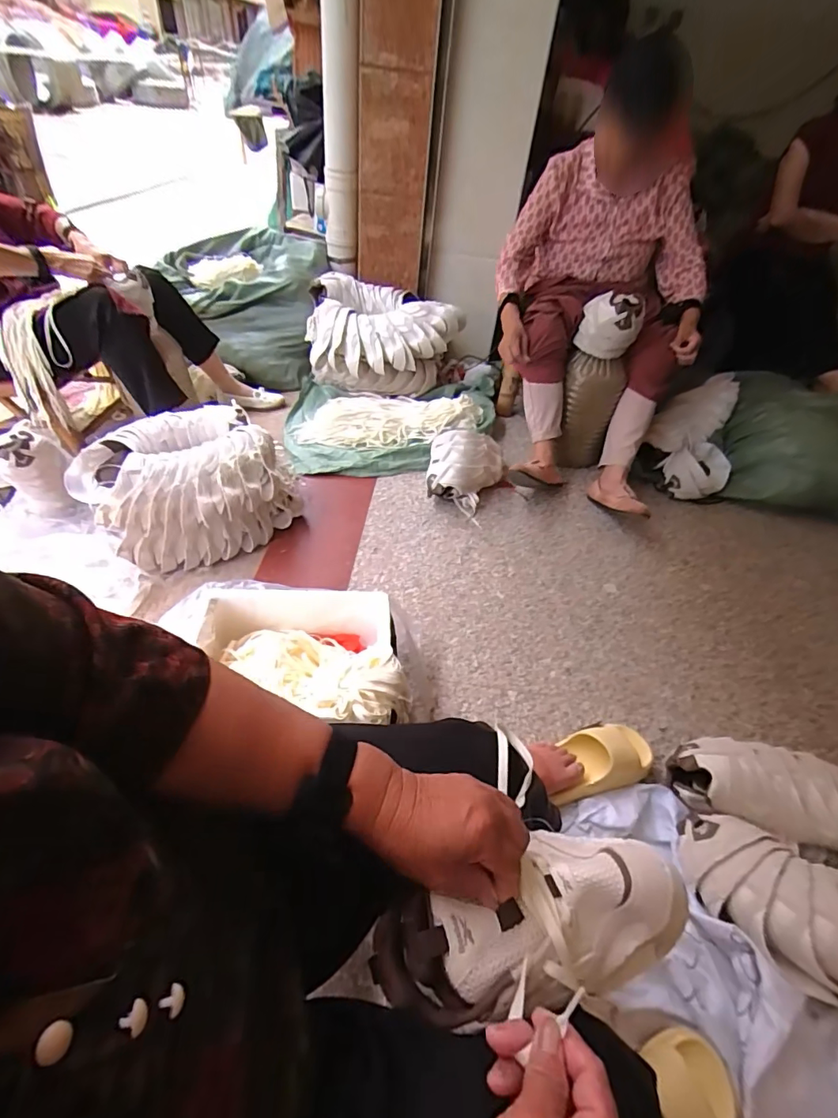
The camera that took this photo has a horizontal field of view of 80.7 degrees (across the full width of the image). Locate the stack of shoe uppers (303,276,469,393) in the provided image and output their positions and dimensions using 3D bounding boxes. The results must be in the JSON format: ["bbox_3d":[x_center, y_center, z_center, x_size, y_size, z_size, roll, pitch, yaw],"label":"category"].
[{"bbox_3d":[-0.127,-0.784,1.753,0.532,0.274,0.306,12,46,5],"label":"stack of shoe uppers"}]

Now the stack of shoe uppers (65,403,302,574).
[{"bbox_3d":[-0.565,-0.195,1.218,0.488,0.219,0.368,-24,53,-27],"label":"stack of shoe uppers"}]

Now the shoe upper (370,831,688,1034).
[{"bbox_3d":[0.083,0.274,0.373,0.228,0.068,0.095,-9,50,-10],"label":"shoe upper"}]

